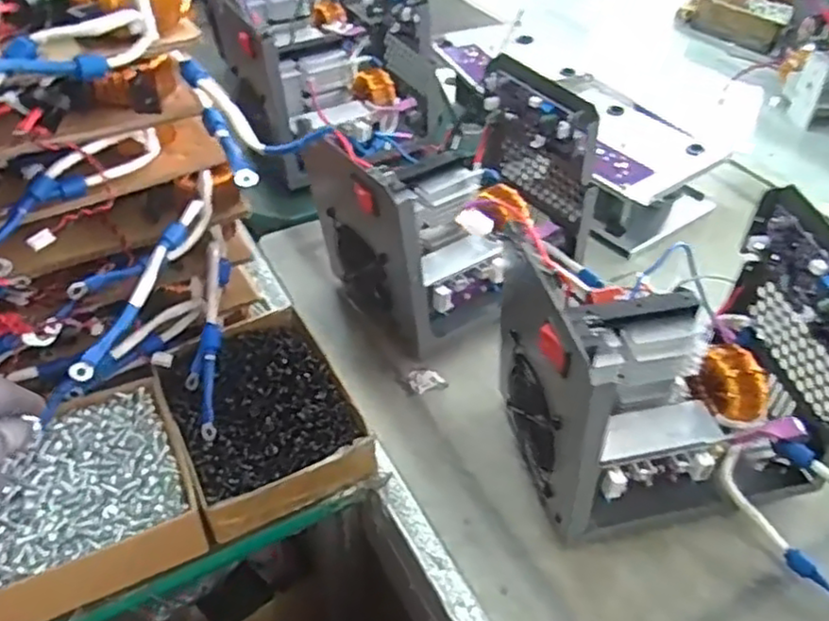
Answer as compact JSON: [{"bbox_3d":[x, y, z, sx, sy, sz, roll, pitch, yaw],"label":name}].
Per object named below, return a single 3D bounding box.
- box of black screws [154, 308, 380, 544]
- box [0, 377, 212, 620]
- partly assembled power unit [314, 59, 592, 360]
[{"bbox_3d":[-0.124,0.082,0.557,0.132,0.049,0.174,-20,47,-20],"label":"box of black screws"},{"bbox_3d":[-0.268,0.143,0.485,0.207,0.042,0.140,-20,47,-20],"label":"box"},{"bbox_3d":[0.040,-0.095,0.647,0.234,0.184,0.161,-23,48,-23],"label":"partly assembled power unit"}]

